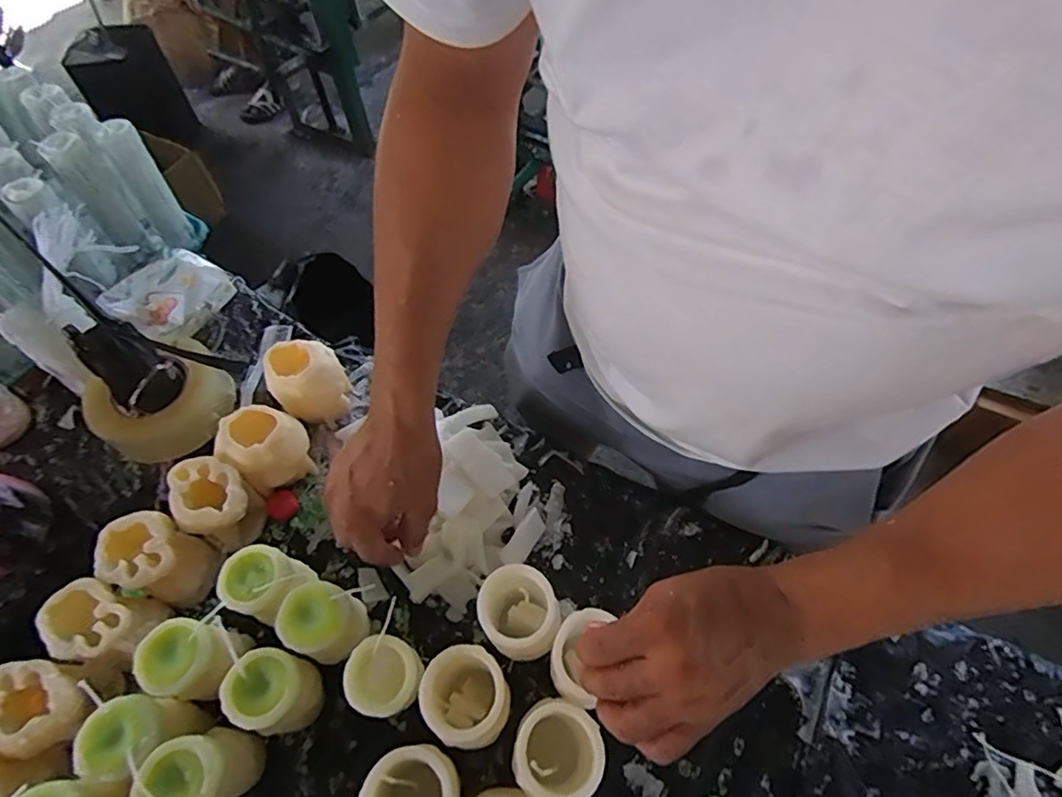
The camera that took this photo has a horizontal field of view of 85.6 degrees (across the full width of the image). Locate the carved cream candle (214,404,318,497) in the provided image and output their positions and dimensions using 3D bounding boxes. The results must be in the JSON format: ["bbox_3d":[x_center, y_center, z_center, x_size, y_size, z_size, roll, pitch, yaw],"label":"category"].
[{"bbox_3d":[-0.263,0.049,0.571,0.070,0.070,0.073,40,67,22],"label":"carved cream candle"}]

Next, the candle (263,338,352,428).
[{"bbox_3d":[-0.235,-0.015,0.615,0.070,0.085,0.070,-31,63,-16],"label":"candle"}]

